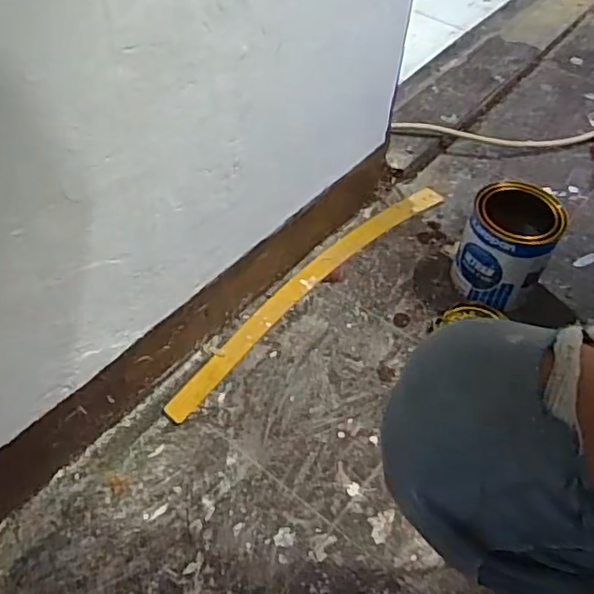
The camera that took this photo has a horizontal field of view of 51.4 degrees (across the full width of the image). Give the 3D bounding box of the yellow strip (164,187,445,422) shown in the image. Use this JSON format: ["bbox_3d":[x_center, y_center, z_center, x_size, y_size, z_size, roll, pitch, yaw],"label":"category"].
[{"bbox_3d":[0.024,-0.021,0.815,0.054,0.006,0.516,36,57,24],"label":"yellow strip"}]

